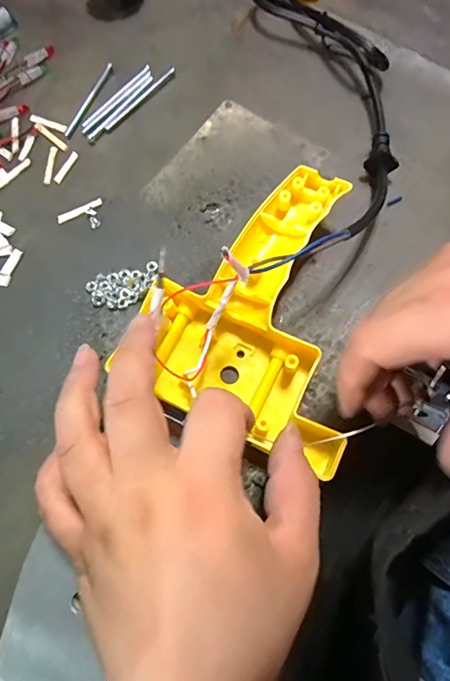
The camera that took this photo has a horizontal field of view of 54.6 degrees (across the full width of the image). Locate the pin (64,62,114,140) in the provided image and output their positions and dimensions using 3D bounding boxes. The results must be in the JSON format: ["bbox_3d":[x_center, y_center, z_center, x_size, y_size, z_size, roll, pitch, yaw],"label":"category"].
[{"bbox_3d":[-0.101,-0.180,0.324,0.006,0.006,0.071,19,71,10],"label":"pin"}]

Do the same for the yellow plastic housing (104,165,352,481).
[{"bbox_3d":[0.033,-0.023,0.234,0.114,0.048,0.147,26,72,12],"label":"yellow plastic housing"}]

